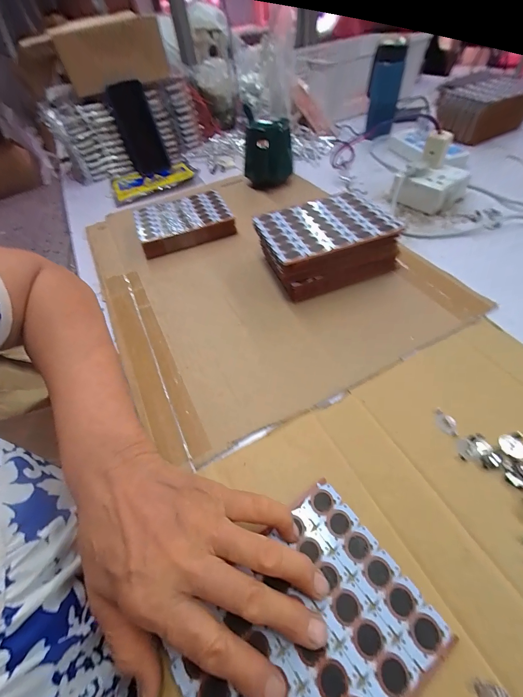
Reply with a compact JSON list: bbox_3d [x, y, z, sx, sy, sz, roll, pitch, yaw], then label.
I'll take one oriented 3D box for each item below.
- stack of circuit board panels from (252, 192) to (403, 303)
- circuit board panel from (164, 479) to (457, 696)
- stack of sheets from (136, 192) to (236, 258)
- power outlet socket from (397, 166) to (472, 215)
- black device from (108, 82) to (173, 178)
[{"bbox_3d":[0.080,-0.137,0.386,0.159,0.066,0.117,-17,52,-8],"label":"stack of circuit board panels"},{"bbox_3d":[0.026,0.178,0.181,0.147,0.004,0.110,-32,55,-19],"label":"circuit board panel"},{"bbox_3d":[-0.129,-0.211,0.489,0.148,0.034,0.118,-18,53,-7],"label":"stack of sheets"},{"bbox_3d":[0.293,-0.274,0.490,0.093,0.046,0.077,-40,58,-22],"label":"power outlet socket"},{"bbox_3d":[-0.279,-0.495,0.664,0.082,0.172,0.018,-14,29,6],"label":"black device"}]

